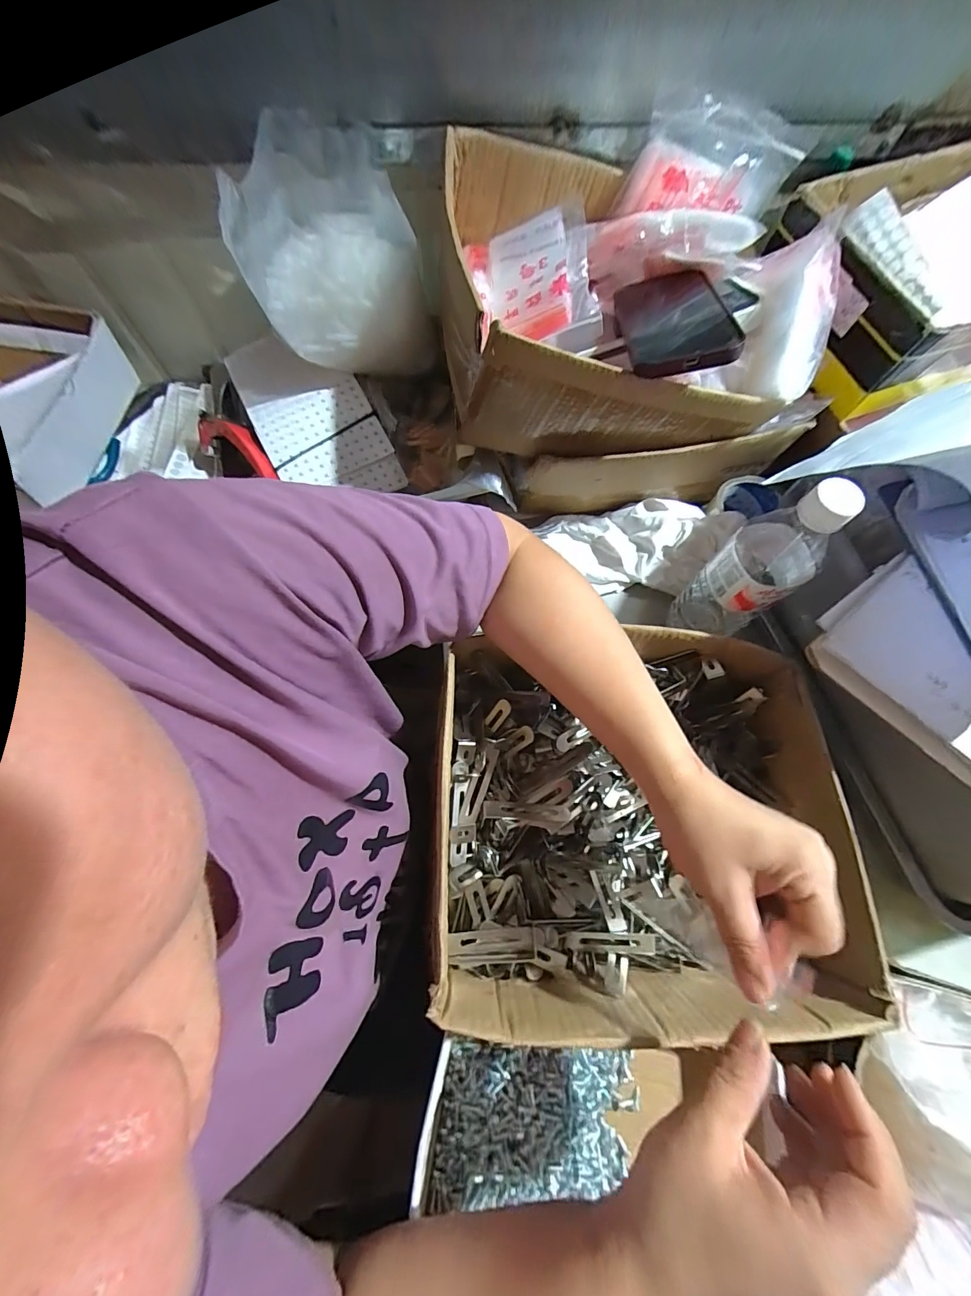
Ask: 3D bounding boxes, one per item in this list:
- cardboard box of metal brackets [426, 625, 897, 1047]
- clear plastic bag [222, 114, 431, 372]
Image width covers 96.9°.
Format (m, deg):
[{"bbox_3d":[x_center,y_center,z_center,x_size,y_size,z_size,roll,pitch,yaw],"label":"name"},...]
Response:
[{"bbox_3d":[0.119,0.131,0.360,0.301,0.100,0.275,1,69,0],"label":"cardboard box of metal brackets"},{"bbox_3d":[-0.148,-0.368,0.430,0.151,0.183,0.127,-19,70,-7],"label":"clear plastic bag"}]

